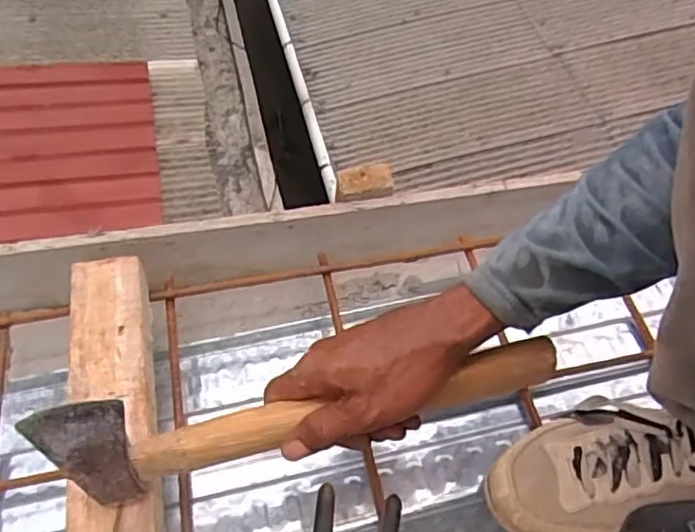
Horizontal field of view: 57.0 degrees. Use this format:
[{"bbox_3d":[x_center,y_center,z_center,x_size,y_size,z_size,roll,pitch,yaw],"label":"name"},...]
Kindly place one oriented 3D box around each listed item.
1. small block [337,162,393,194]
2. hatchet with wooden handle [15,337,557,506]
[{"bbox_3d":[0.017,-0.085,0.637,0.053,0.020,0.030,-10,55,-9],"label":"small block"},{"bbox_3d":[-0.020,0.096,0.429,0.337,0.110,0.028,-10,56,-10],"label":"hatchet with wooden handle"}]

